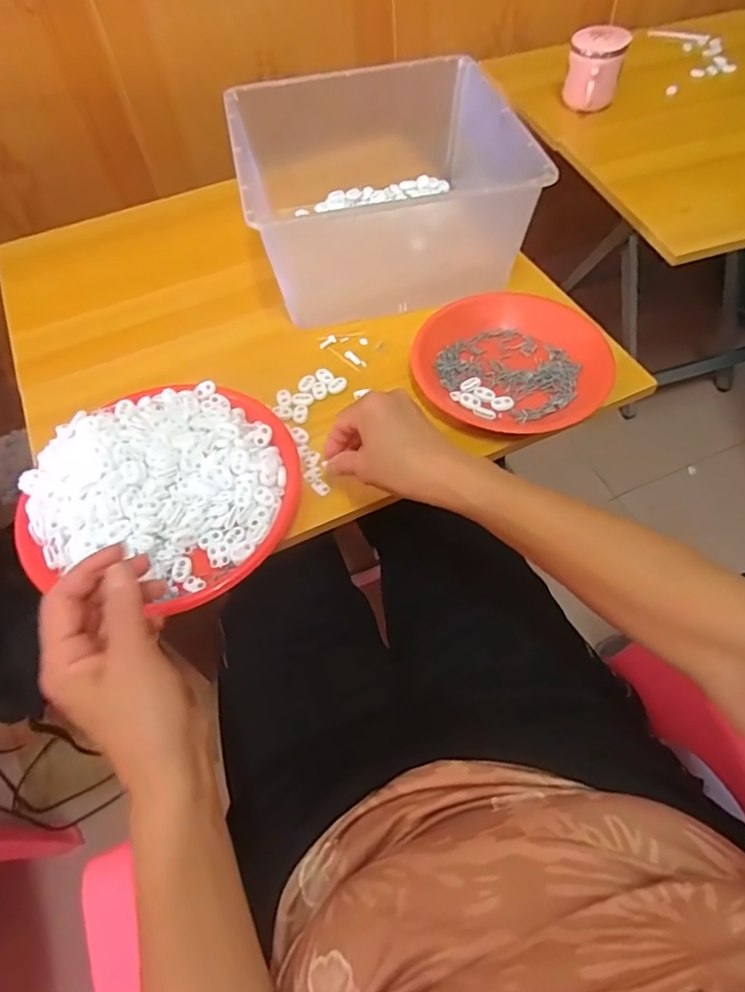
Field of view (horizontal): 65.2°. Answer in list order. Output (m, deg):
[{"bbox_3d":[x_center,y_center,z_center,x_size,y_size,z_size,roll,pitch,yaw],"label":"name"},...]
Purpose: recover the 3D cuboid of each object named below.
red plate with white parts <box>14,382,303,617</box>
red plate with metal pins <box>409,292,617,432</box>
[{"bbox_3d":[-0.185,-0.015,0.522,0.229,0.043,0.220,-2,57,3],"label":"red plate with white parts"},{"bbox_3d":[0.144,-0.139,0.600,0.197,0.039,0.176,22,61,17],"label":"red plate with metal pins"}]

